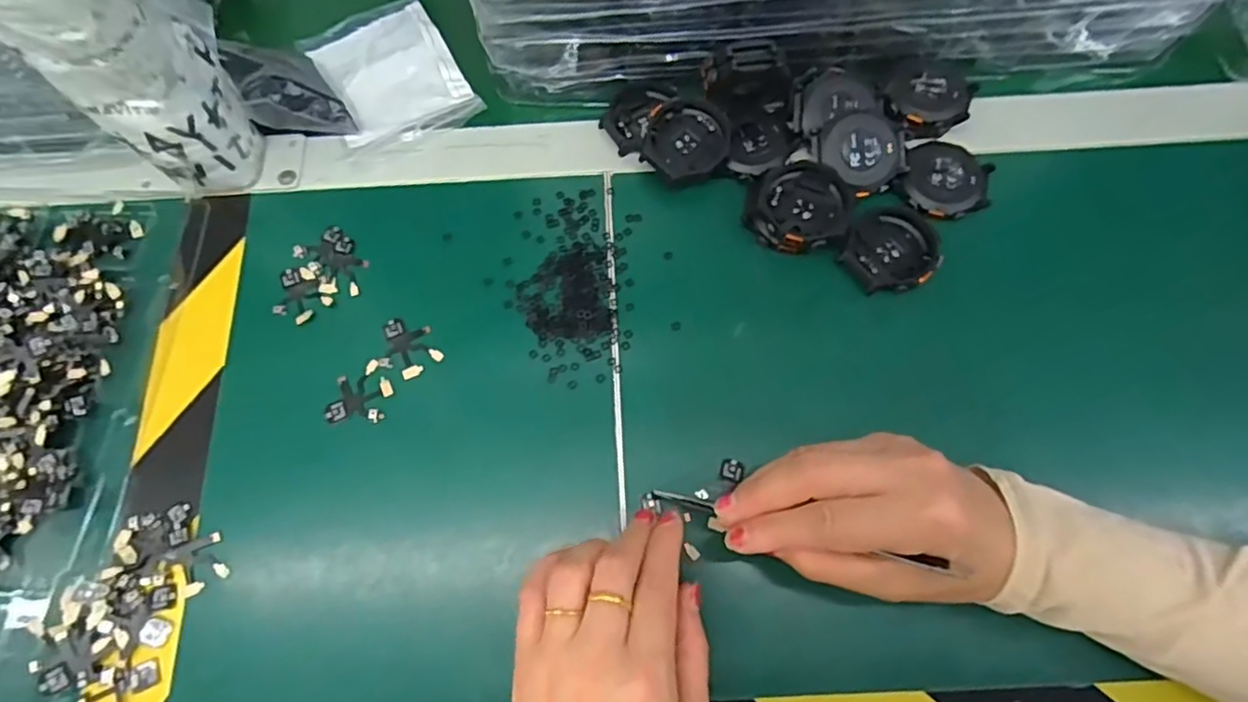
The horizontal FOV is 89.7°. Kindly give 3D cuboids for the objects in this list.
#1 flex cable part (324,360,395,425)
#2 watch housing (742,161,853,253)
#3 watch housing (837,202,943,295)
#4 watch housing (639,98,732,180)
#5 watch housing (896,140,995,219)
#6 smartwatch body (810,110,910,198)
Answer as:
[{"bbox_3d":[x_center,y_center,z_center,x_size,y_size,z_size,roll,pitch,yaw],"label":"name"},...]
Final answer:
[{"bbox_3d":[-0.139,0.021,0.331,0.033,0.004,0.033,-1,69,1],"label":"flex cable part"},{"bbox_3d":[0.098,-0.081,0.353,0.055,0.018,0.053,0,69,1],"label":"watch housing"},{"bbox_3d":[0.149,-0.057,0.350,0.054,0.008,0.049,-31,72,-10],"label":"watch housing"},{"bbox_3d":[0.037,-0.122,0.370,0.047,0.021,0.047,12,70,6],"label":"watch housing"},{"bbox_3d":[0.185,-0.097,0.360,0.048,0.009,0.048,0,69,1],"label":"watch housing"},{"bbox_3d":[0.137,-0.116,0.356,0.049,0.010,0.045,-29,71,-9],"label":"smartwatch body"}]

